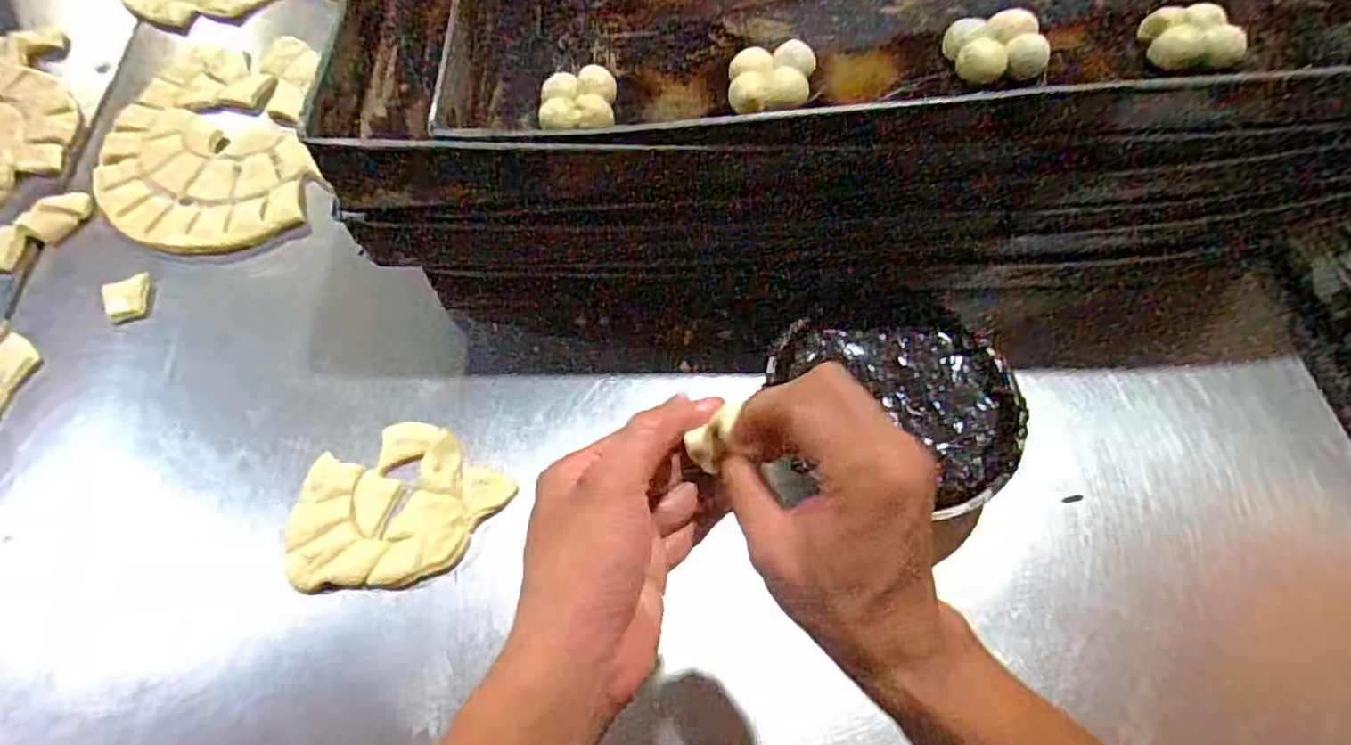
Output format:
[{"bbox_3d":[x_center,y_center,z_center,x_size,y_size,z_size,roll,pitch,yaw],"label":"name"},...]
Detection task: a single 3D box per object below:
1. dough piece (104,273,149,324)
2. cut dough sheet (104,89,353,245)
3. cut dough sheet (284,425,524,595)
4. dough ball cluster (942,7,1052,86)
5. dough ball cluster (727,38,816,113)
[{"bbox_3d":[-0.522,-0.070,0.664,0.040,0.013,0.041,-22,64,-12],"label":"dough piece"},{"bbox_3d":[-0.515,-0.206,0.740,0.264,0.008,0.171,16,62,8],"label":"cut dough sheet"},{"bbox_3d":[-0.225,0.108,0.572,0.168,0.020,0.134,-1,61,-1],"label":"cut dough sheet"},{"bbox_3d":[0.248,-0.251,0.543,0.069,0.037,0.059,4,61,1],"label":"dough ball cluster"},{"bbox_3d":[0.077,-0.238,0.561,0.065,0.032,0.067,7,61,3],"label":"dough ball cluster"}]

